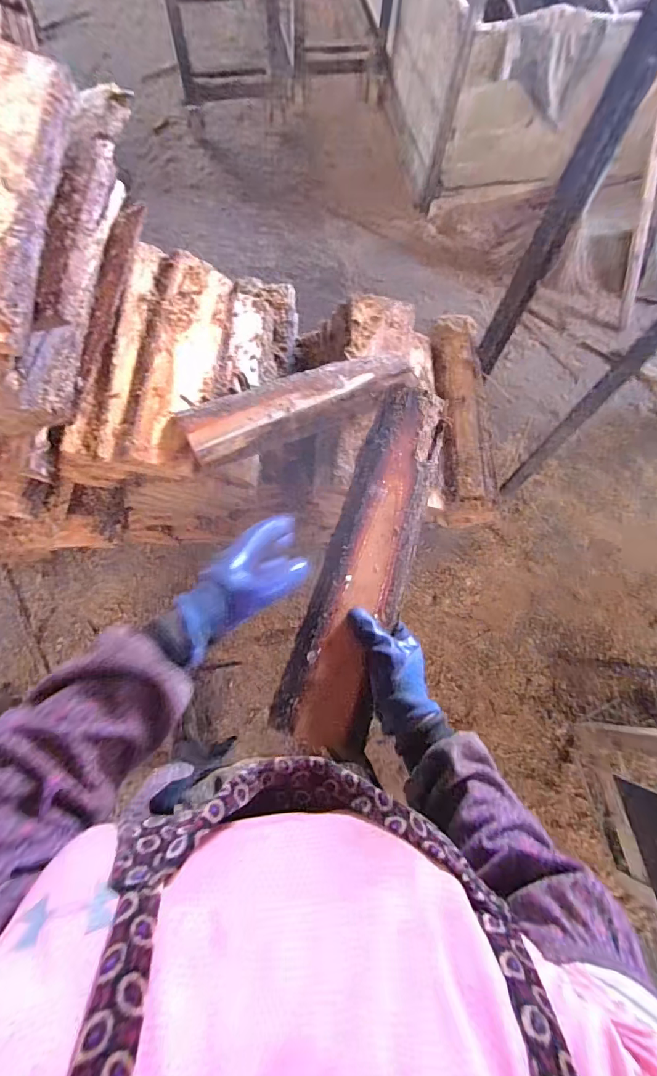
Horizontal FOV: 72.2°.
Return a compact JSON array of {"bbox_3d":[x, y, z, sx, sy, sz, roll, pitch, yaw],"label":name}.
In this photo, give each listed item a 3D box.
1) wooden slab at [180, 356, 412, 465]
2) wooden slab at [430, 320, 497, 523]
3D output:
[{"bbox_3d":[-0.044,-0.273,0.887,0.489,0.053,0.115,-25,78,-18],"label":"wooden slab"},{"bbox_3d":[0.363,-0.329,1.168,0.163,0.049,0.558,0,71,-4],"label":"wooden slab"}]

